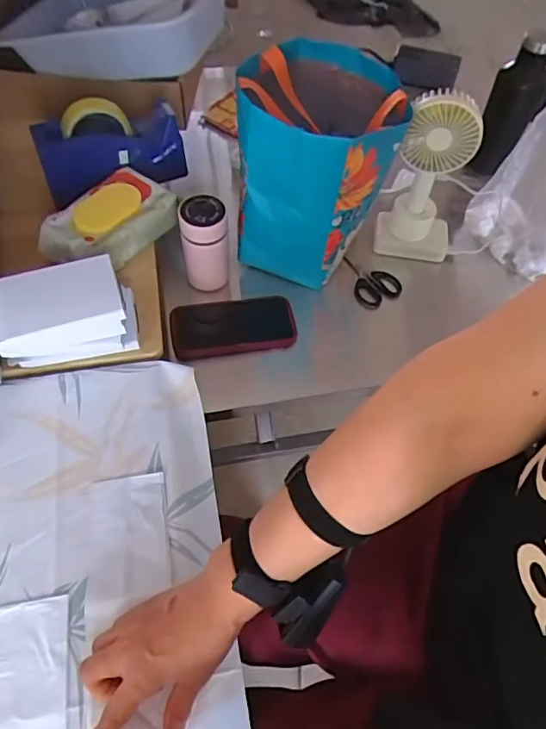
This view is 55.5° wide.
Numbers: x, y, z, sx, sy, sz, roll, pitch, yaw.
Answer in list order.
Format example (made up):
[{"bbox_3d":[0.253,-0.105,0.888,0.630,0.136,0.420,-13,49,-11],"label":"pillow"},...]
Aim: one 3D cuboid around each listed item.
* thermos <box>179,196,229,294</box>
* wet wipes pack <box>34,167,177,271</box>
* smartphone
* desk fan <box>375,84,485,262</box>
[{"bbox_3d":[-0.095,-0.169,0.730,0.063,0.127,0.061,-2,59,-5],"label":"thermos"},{"bbox_3d":[-0.221,-0.193,0.709,0.111,0.063,0.178,30,61,14],"label":"wet wipes pack"},{"bbox_3d":[-0.056,-0.055,0.724,0.166,0.018,0.087,-9,60,-9],"label":"smartphone"},{"bbox_3d":[0.228,-0.271,0.743,0.115,0.252,0.083,11,56,3],"label":"desk fan"}]

